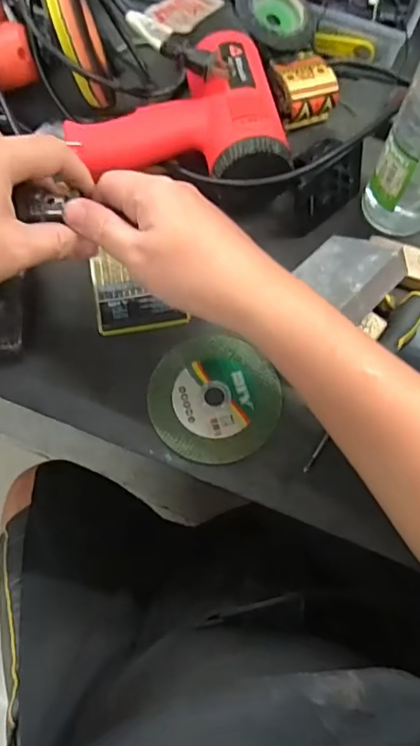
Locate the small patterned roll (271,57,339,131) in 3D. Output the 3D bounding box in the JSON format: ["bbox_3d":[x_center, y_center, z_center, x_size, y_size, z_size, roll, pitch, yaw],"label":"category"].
[{"bbox_3d":[0.090,-0.271,0.504,0.051,0.043,0.053,-16,68,-9],"label":"small patterned roll"}]

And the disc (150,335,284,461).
[{"bbox_3d":[0.004,0.019,0.410,0.101,0.004,0.101,0,70,-1],"label":"disc"}]

